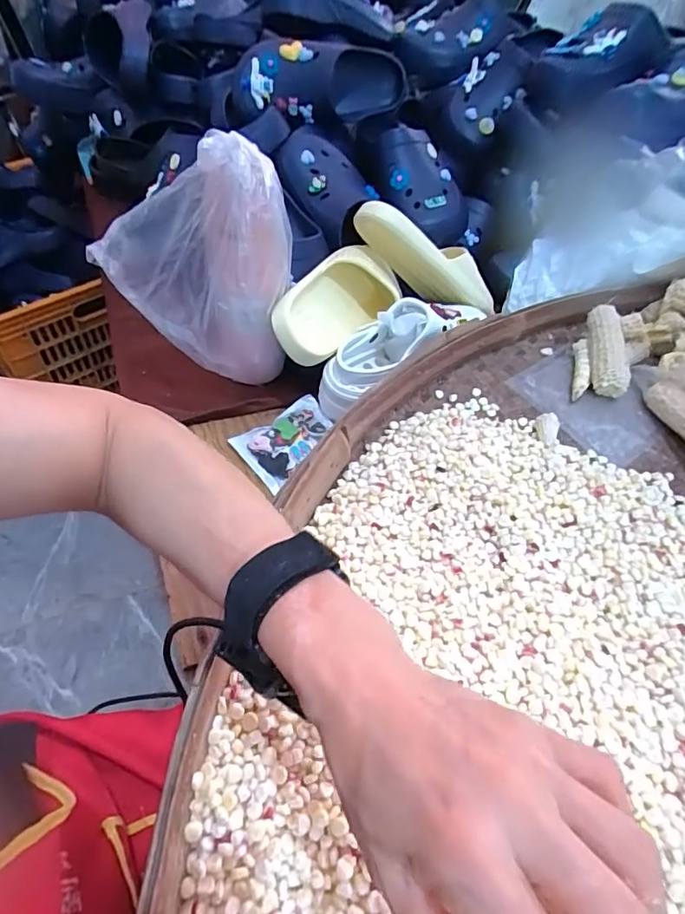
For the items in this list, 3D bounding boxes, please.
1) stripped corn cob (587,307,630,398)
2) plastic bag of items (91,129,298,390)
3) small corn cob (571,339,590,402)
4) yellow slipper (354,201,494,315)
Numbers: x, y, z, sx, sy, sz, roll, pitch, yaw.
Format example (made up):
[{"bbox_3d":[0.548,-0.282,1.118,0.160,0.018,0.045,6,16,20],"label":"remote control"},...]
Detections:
[{"bbox_3d":[0.310,-0.128,0.582,0.035,0.030,0.112,4,70,-2],"label":"stripped corn cob"},{"bbox_3d":[-0.148,-0.180,0.502,0.187,0.225,0.065,-2,49,-8],"label":"plastic bag of items"},{"bbox_3d":[0.284,-0.104,0.593,0.017,0.019,0.084,12,65,5],"label":"small corn cob"},{"bbox_3d":[0.107,-0.249,0.637,0.214,0.078,0.074,26,43,-25],"label":"yellow slipper"}]

